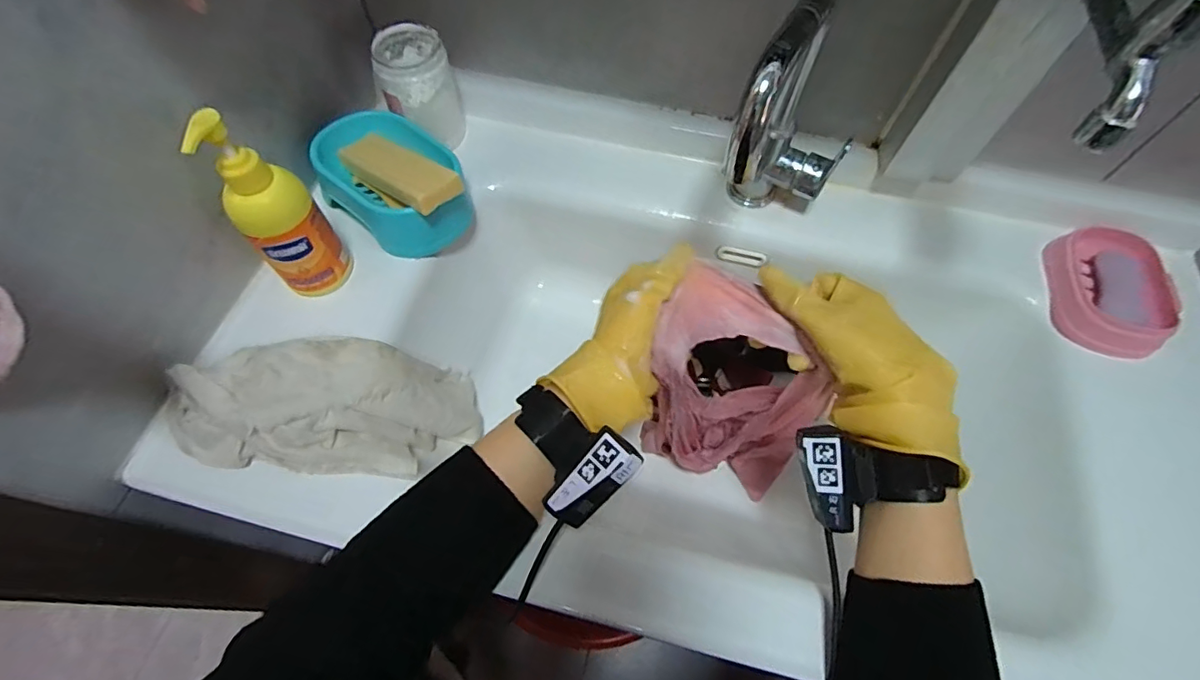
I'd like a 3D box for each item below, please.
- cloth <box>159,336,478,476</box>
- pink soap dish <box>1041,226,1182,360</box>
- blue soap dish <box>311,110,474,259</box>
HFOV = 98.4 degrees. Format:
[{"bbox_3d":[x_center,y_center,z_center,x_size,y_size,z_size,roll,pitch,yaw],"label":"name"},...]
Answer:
[{"bbox_3d":[-0.213,0.066,0.443,0.247,0.075,0.123,5,57,-34],"label":"cloth"},{"bbox_3d":[0.487,-0.051,0.496,0.091,0.026,0.141,14,63,6],"label":"pink soap dish"},{"bbox_3d":[-0.206,-0.157,0.519,0.156,0.062,0.111,39,68,18],"label":"blue soap dish"}]

